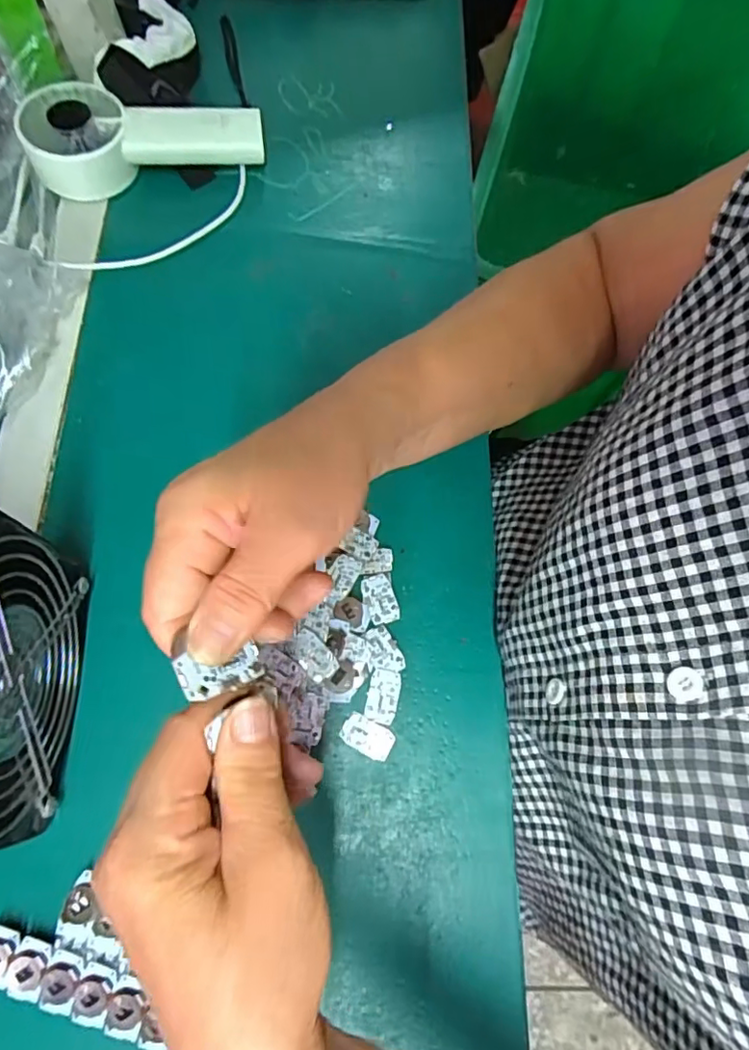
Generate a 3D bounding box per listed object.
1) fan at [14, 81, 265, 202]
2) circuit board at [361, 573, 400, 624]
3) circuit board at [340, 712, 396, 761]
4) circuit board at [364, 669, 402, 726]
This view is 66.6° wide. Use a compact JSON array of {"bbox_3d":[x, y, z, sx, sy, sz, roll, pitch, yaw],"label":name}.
[{"bbox_3d":[-0.181,-0.311,0.451,0.176,0.046,0.073,-15,73,-6],"label":"fan"},{"bbox_3d":[0.004,0.046,0.353,0.018,0.004,0.030,-20,76,-4],"label":"circuit board"},{"bbox_3d":[-0.004,0.123,0.333,0.030,0.007,0.018,29,73,8],"label":"circuit board"},{"bbox_3d":[0.005,0.102,0.340,0.018,0.004,0.030,11,72,2],"label":"circuit board"}]

